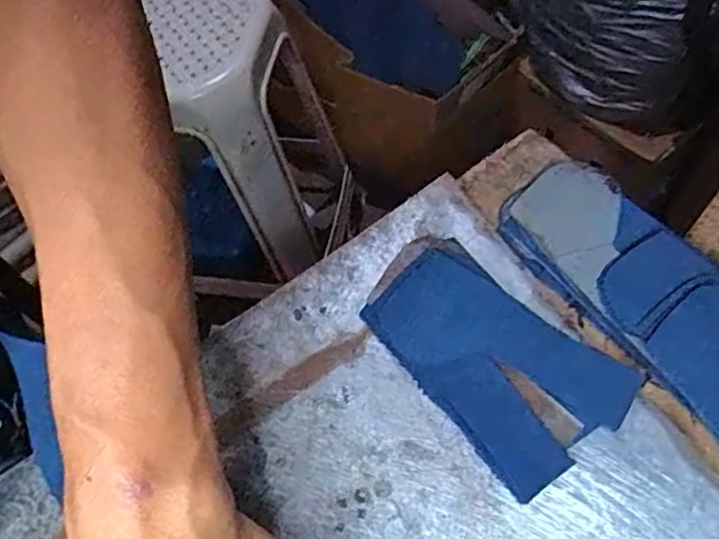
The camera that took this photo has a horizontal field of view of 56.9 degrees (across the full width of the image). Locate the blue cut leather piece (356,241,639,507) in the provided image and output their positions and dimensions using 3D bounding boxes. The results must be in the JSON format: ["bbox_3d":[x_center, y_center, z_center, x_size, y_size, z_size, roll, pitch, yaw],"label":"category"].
[{"bbox_3d":[0.076,0.046,0.375,0.089,0.013,0.137,-37,68,-15],"label":"blue cut leather piece"}]

